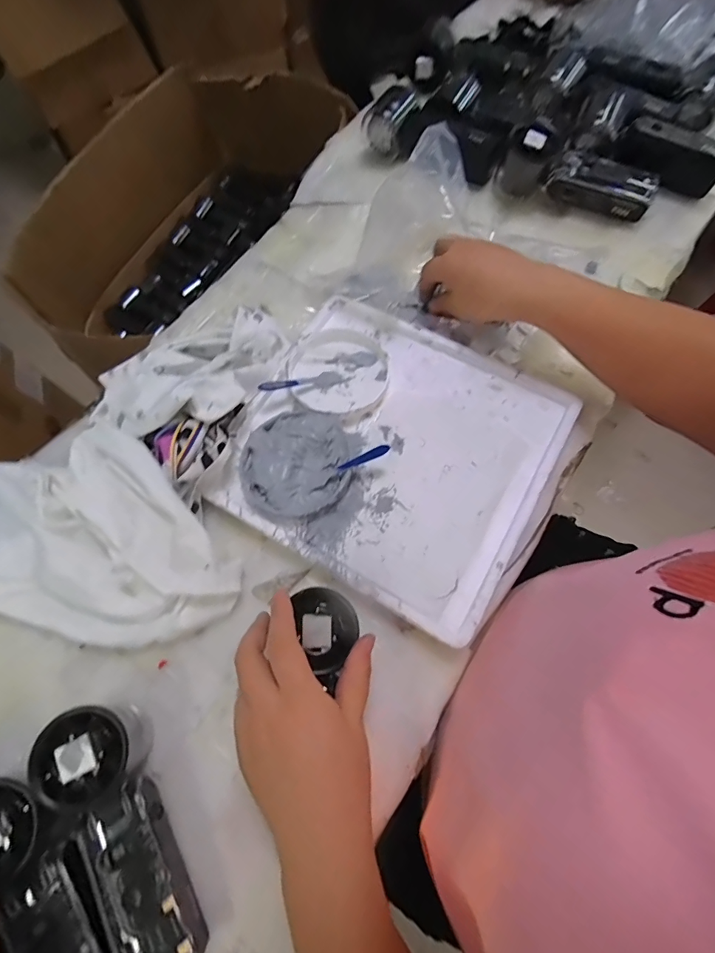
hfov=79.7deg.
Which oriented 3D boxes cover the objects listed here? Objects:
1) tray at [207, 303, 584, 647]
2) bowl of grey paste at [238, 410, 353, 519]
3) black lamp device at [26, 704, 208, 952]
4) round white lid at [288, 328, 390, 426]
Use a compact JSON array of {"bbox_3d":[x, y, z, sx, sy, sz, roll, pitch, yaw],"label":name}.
[{"bbox_3d":[0.031,-0.030,0.390,0.267,0.026,0.250,29,74,13],"label":"tray"},{"bbox_3d":[-0.056,-0.013,0.383,0.096,0.012,0.096,-4,70,2],"label":"bowl of grey paste"},{"bbox_3d":[-0.151,0.235,0.278,0.057,0.061,0.166,-30,70,-10],"label":"black lamp device"},{"bbox_3d":[-0.018,-0.103,0.423,0.102,0.017,0.095,-1,70,3],"label":"round white lid"}]

